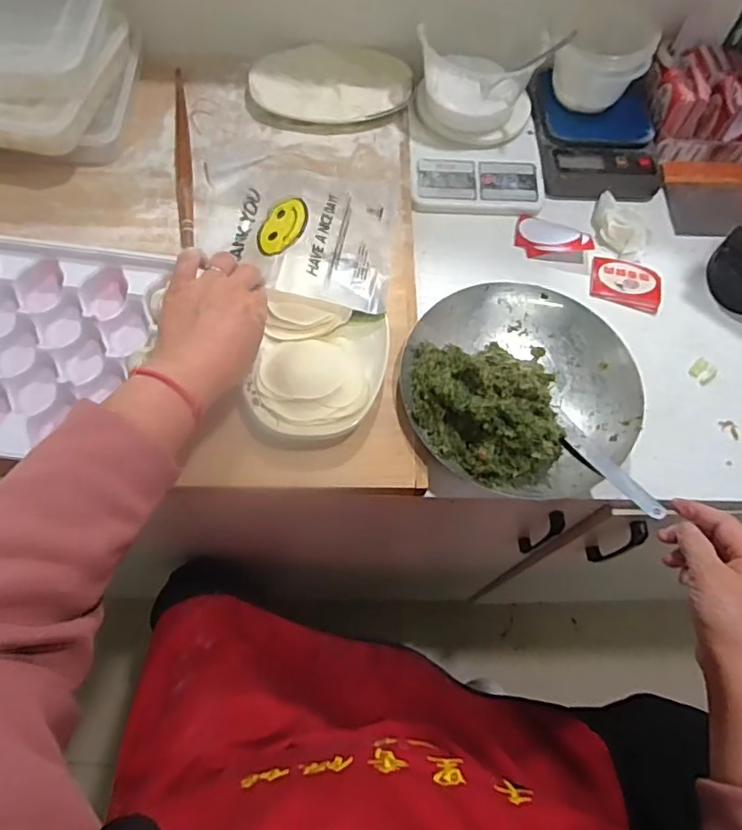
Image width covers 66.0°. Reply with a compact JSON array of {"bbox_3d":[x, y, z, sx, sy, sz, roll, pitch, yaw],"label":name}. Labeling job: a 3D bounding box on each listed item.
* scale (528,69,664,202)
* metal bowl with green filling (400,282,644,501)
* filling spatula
[{"bbox_3d":[0.277,-0.344,0.708,0.146,0.039,0.171,-1,66,-3],"label":"scale"},{"bbox_3d":[0.142,-0.032,0.537,0.215,0.061,0.214,1,66,-2],"label":"metal bowl with green filling"},{"bbox_3d":[0.211,0.051,0.497,0.018,0.010,0.106,-28,45,-14],"label":"filling spatula"}]

